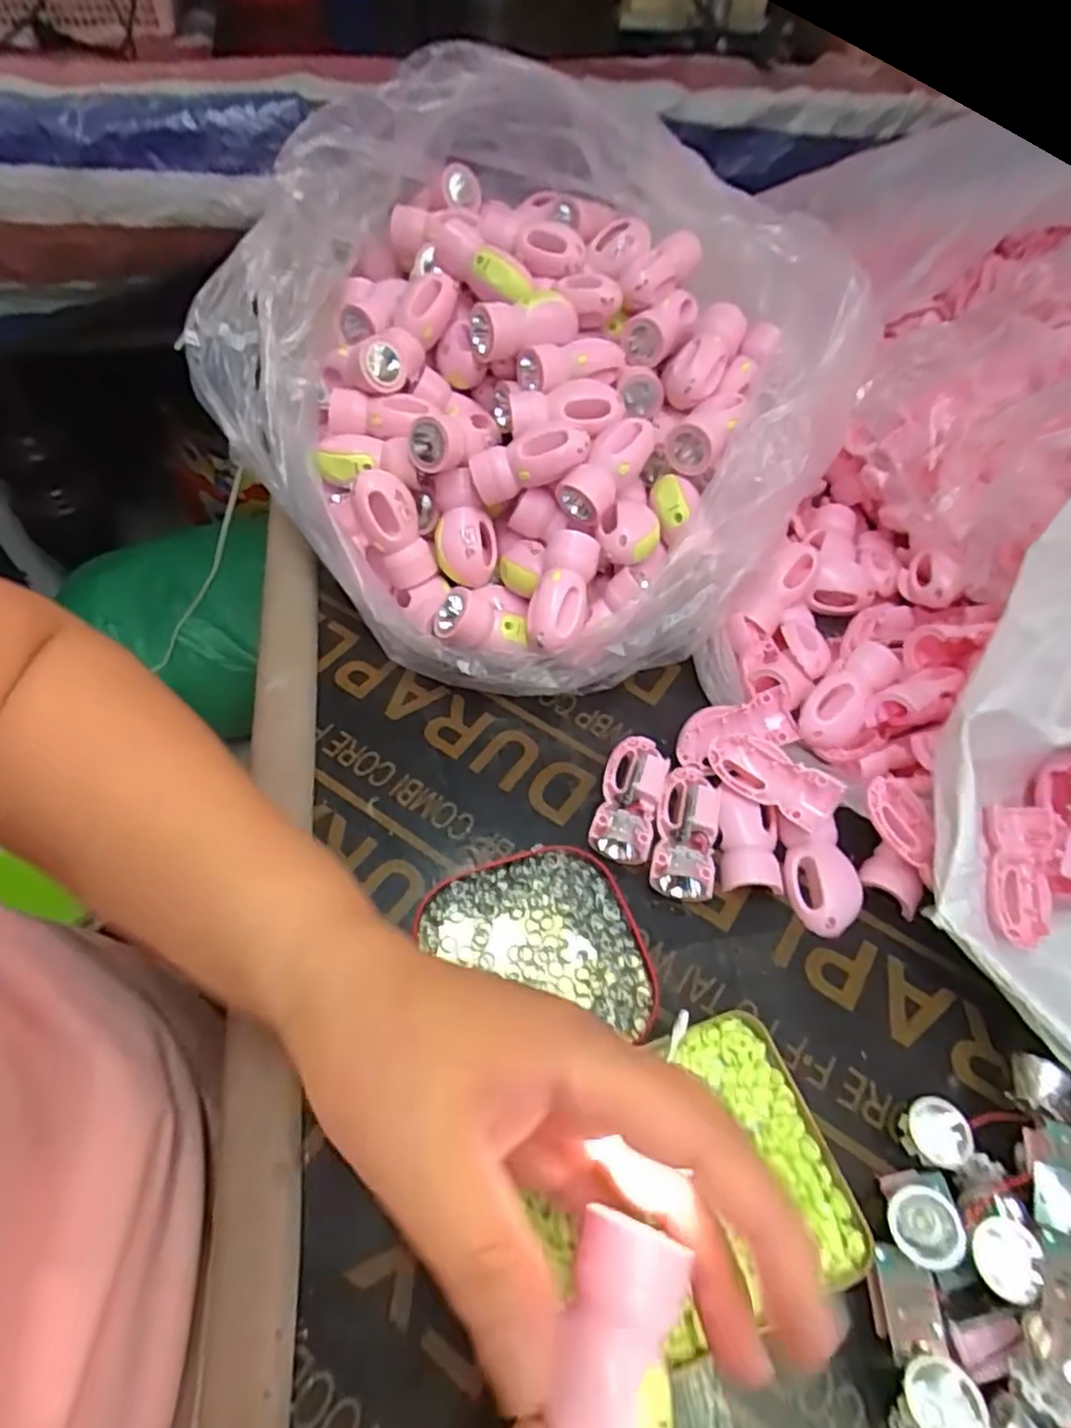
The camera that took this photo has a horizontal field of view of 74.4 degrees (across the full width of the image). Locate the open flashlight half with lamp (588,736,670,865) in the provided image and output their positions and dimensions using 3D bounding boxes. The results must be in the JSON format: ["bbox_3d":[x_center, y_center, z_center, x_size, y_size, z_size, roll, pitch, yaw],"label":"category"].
[{"bbox_3d":[0.049,0.044,0.368,0.030,0.023,0.066,15,55,8],"label":"open flashlight half with lamp"}]

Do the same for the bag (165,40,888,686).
[{"bbox_3d":[0.010,-0.211,0.451,0.349,0.206,0.353,-32,62,-23],"label":"bag"}]

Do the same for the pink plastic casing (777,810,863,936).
[{"bbox_3d":[0.145,0.080,0.354,0.036,0.016,0.057,1,54,-3],"label":"pink plastic casing"}]

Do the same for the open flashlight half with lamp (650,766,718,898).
[{"bbox_3d":[0.077,0.058,0.359,0.030,0.023,0.068,11,54,5],"label":"open flashlight half with lamp"}]

